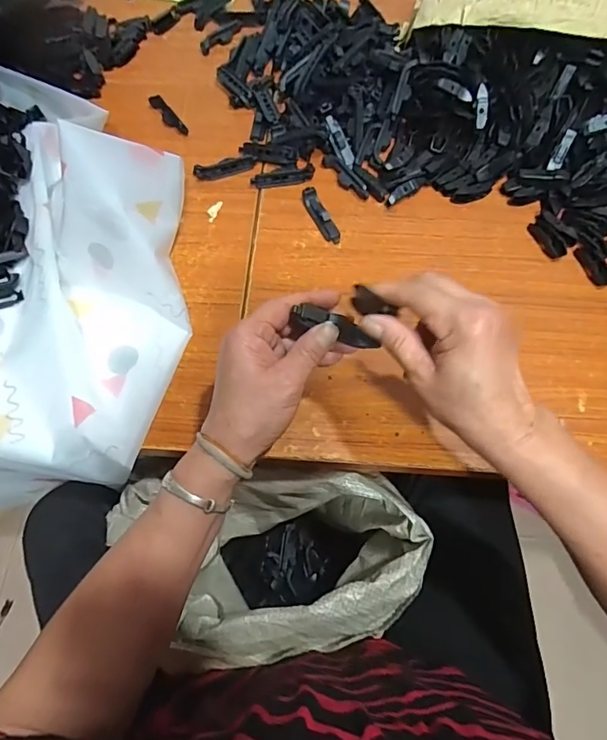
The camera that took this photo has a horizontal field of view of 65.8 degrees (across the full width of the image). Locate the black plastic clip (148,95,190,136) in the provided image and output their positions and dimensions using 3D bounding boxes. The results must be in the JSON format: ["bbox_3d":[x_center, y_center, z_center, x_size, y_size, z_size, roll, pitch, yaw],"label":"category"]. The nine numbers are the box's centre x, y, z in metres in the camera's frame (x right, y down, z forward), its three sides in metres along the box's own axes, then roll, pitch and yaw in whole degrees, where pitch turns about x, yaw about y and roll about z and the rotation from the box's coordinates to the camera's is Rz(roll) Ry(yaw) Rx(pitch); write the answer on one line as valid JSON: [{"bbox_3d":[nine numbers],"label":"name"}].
[{"bbox_3d":[-0.175,-0.330,0.607,0.017,0.008,0.076,-34,71,-13],"label":"black plastic clip"}]

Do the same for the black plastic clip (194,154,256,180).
[{"bbox_3d":[-0.094,-0.244,0.566,0.073,0.014,0.013,-13,67,-5],"label":"black plastic clip"}]

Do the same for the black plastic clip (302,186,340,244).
[{"bbox_3d":[0.020,-0.176,0.535,0.020,0.015,0.074,-27,69,-11],"label":"black plastic clip"}]

